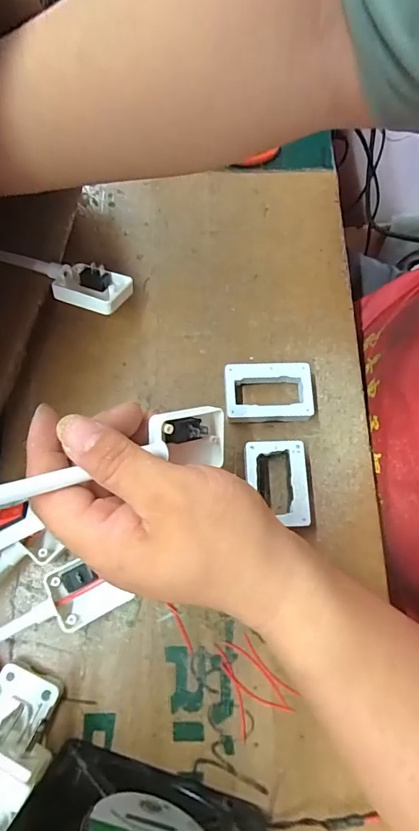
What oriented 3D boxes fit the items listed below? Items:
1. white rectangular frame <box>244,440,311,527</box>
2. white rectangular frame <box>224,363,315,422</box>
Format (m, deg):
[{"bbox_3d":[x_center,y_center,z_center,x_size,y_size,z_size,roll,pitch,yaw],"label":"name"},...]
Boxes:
[{"bbox_3d":[0.045,0.046,0.294,0.040,0.017,0.057,-3,74,-2],"label":"white rectangular frame"},{"bbox_3d":[0.042,-0.015,0.311,0.061,0.017,0.042,-1,74,-1],"label":"white rectangular frame"}]

